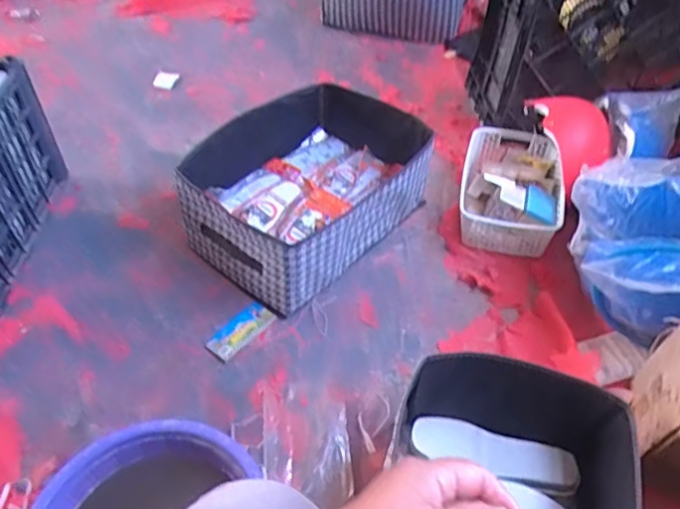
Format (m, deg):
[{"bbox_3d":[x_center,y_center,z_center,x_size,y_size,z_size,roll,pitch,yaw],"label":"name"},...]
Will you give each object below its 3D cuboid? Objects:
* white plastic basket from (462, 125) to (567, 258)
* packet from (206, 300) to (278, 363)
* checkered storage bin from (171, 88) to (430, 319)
[{"bbox_3d":[0.358,-0.144,1.214,0.200,0.092,0.313,12,49,9],"label":"white plastic basket"},{"bbox_3d":[-0.173,0.132,1.011,0.055,0.005,0.125,32,54,24],"label":"packet"},{"bbox_3d":[-0.060,-0.130,1.136,0.325,0.186,0.444,32,54,24],"label":"checkered storage bin"}]

